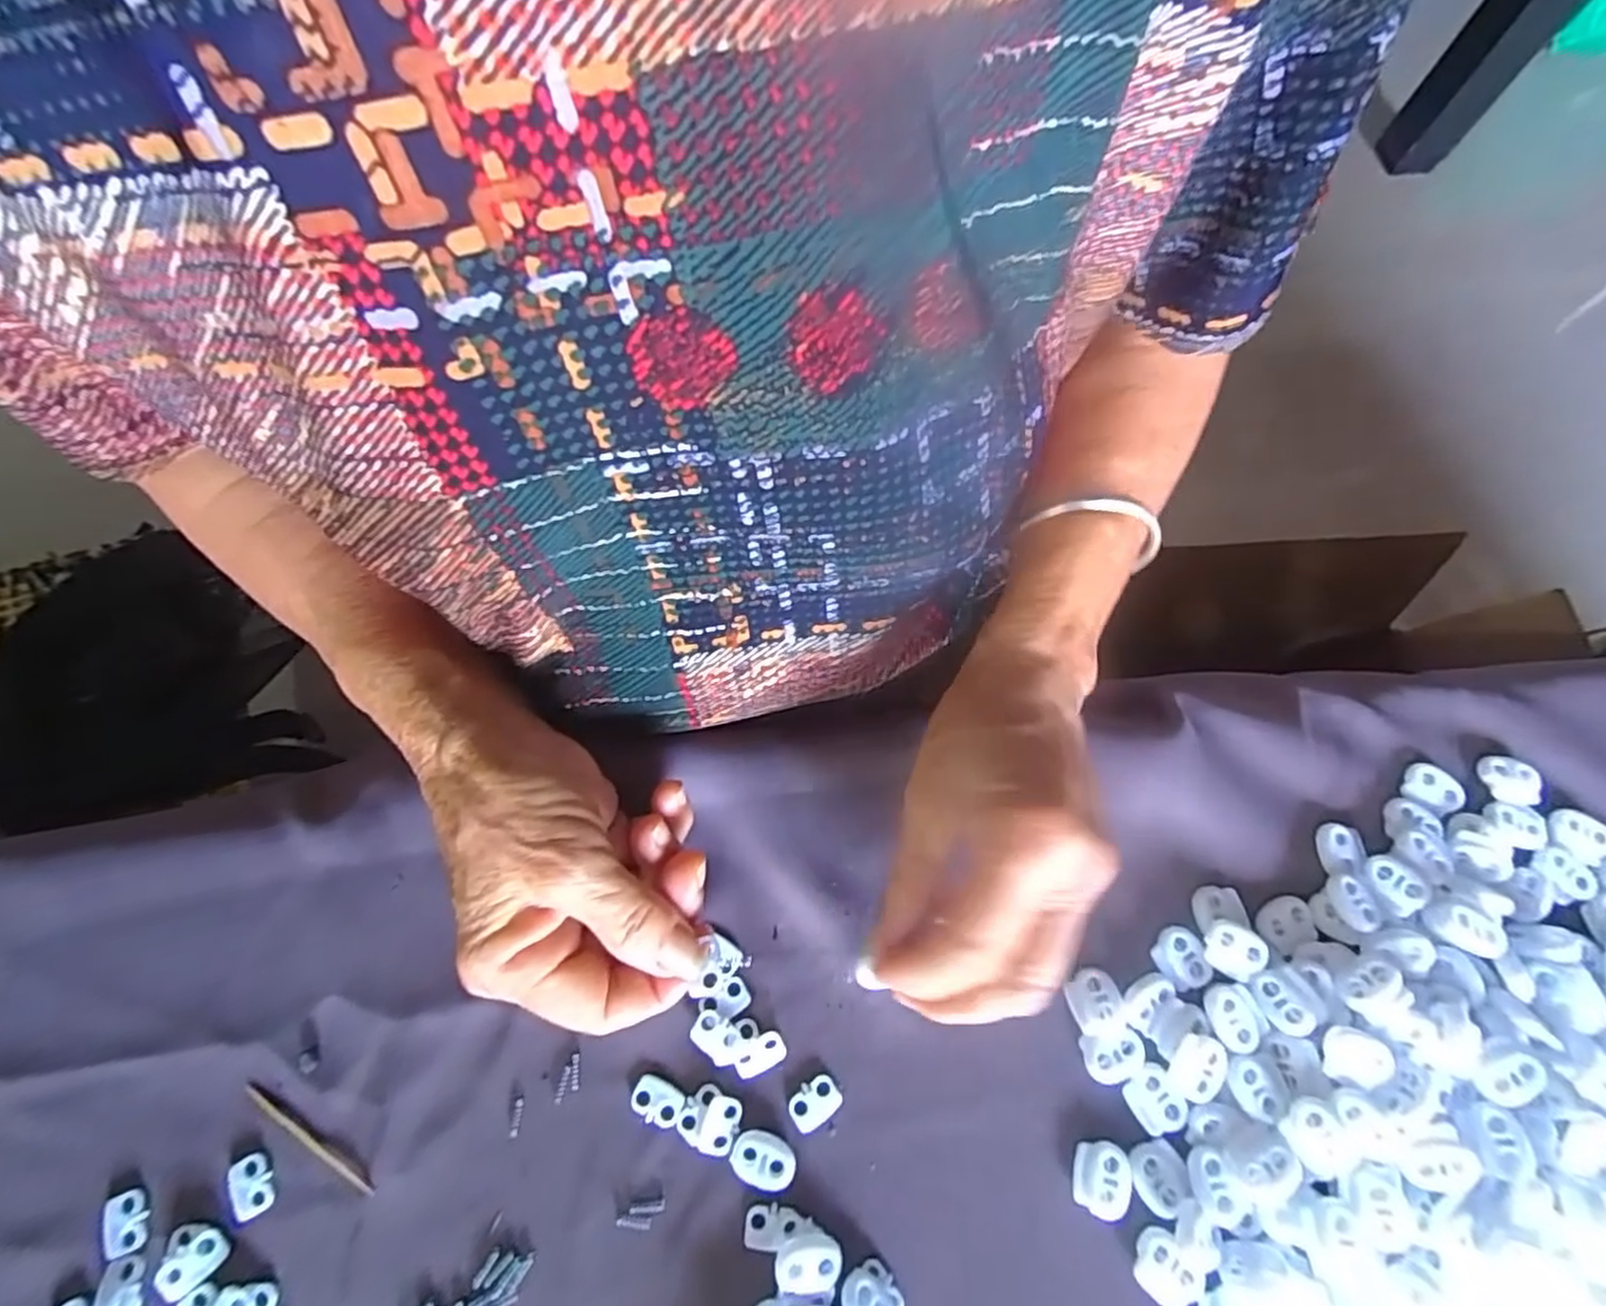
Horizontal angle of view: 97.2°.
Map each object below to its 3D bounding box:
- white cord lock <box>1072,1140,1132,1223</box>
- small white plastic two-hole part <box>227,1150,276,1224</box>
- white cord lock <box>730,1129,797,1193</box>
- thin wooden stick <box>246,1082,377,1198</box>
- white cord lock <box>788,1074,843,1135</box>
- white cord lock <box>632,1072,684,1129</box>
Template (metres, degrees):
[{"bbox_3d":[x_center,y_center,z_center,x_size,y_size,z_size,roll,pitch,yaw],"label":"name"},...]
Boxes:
[{"bbox_3d":[0.105,0.185,0.249,0.019,0.004,0.023,6,70,1],"label":"white cord lock"},{"bbox_3d":[-0.192,0.184,0.245,0.012,0.004,0.019,-26,73,-10],"label":"small white plastic two-hole part"},{"bbox_3d":[-0.014,0.179,0.250,0.022,0.004,0.017,16,70,5],"label":"white cord lock"},{"bbox_3d":[-0.175,0.172,0.250,0.061,0.004,0.005,30,71,11],"label":"thin wooden stick"},{"bbox_3d":[0.004,0.164,0.257,0.019,0.004,0.014,-37,75,-13],"label":"white cord lock"},{"bbox_3d":[-0.053,0.162,0.256,0.019,0.004,0.014,22,71,7],"label":"white cord lock"}]

